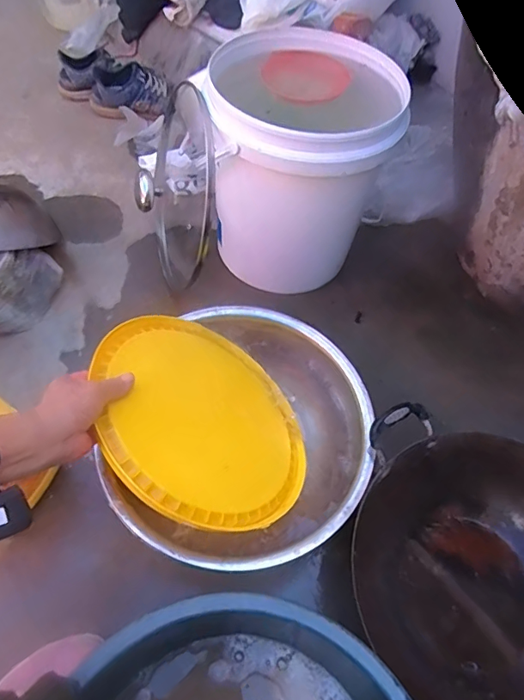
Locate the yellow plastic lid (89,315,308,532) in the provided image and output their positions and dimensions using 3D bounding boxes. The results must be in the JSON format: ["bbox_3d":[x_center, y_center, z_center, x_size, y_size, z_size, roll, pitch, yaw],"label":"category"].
[{"bbox_3d":[-0.073,0.082,0.610,0.275,0.024,0.289,16,42,-33],"label":"yellow plastic lid"}]

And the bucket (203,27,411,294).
[{"bbox_3d":[0.056,-0.296,0.809,0.270,0.315,0.270,2,58,-3],"label":"bucket"}]

